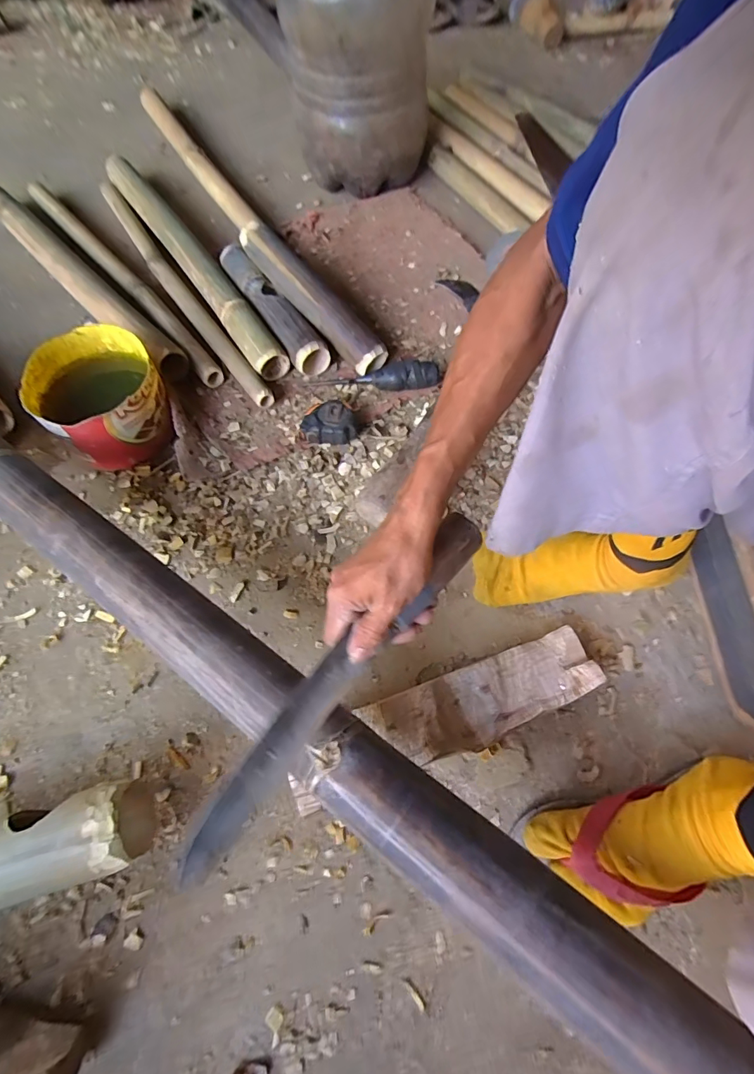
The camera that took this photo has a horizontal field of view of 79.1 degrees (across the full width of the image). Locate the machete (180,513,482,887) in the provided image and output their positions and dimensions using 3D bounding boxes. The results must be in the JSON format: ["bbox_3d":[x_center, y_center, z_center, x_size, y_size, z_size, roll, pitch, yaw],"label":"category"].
[{"bbox_3d":[-0.025,0.102,0.345,0.034,0.020,0.314,38,74,18],"label":"machete"}]

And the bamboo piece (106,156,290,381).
[{"bbox_3d":[-0.327,-0.488,0.776,0.058,0.049,0.661,-31,67,-14],"label":"bamboo piece"}]

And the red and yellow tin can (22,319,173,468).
[{"bbox_3d":[-0.348,-0.176,0.584,0.149,0.089,0.157,0,63,0],"label":"red and yellow tin can"}]

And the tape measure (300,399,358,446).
[{"bbox_3d":[-0.062,-0.151,0.607,0.072,0.039,0.054,10,64,5],"label":"tape measure"}]

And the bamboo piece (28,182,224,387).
[{"bbox_3d":[-0.449,-0.462,0.771,0.036,0.027,0.708,-37,69,-17],"label":"bamboo piece"}]

